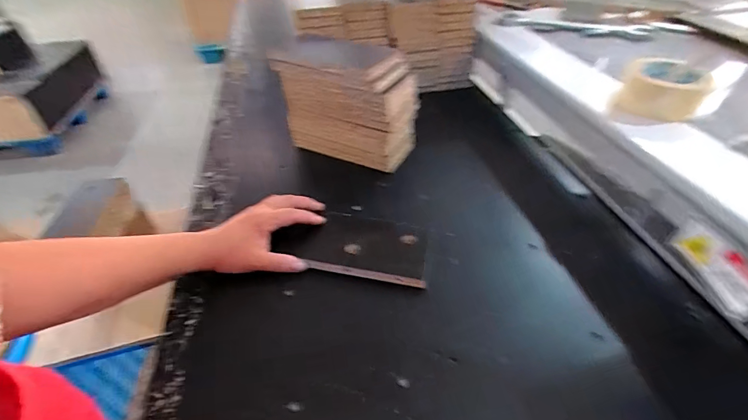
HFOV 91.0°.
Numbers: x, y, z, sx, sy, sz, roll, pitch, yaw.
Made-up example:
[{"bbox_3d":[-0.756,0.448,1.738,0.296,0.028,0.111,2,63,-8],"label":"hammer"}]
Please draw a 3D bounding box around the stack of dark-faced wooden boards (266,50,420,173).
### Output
[{"bbox_3d":[-0.044,-0.176,0.618,0.222,0.169,0.102,17,47,19],"label":"stack of dark-faced wooden boards"}]

